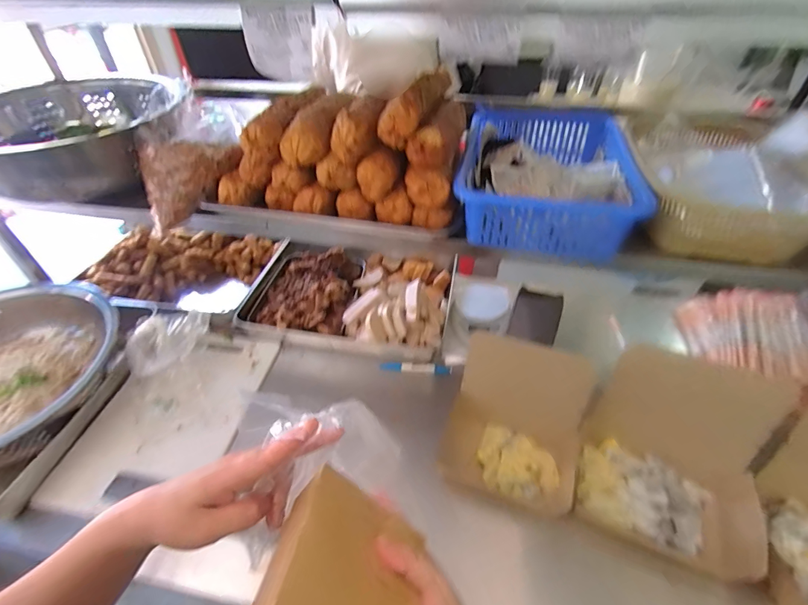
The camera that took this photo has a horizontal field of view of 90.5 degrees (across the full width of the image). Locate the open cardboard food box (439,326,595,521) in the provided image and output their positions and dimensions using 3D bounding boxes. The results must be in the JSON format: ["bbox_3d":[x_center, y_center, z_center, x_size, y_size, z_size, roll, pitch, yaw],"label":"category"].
[{"bbox_3d":[0.164,0.177,0.592,0.196,0.155,0.171,10,45,15],"label":"open cardboard food box"}]

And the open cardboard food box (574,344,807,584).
[{"bbox_3d":[0.367,0.207,0.542,0.219,0.169,0.203,16,47,20],"label":"open cardboard food box"}]

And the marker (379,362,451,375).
[{"bbox_3d":[0.022,0.123,0.764,0.133,0.022,0.015,1,43,5],"label":"marker"}]

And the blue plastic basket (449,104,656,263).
[{"bbox_3d":[0.205,-0.196,0.607,0.235,0.081,0.312,4,44,9],"label":"blue plastic basket"}]

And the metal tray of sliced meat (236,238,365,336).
[{"bbox_3d":[-0.214,-0.032,0.853,0.219,0.051,0.247,3,44,8],"label":"metal tray of sliced meat"}]

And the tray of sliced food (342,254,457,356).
[{"bbox_3d":[-0.008,-0.018,0.835,0.200,0.076,0.270,5,44,10],"label":"tray of sliced food"}]

